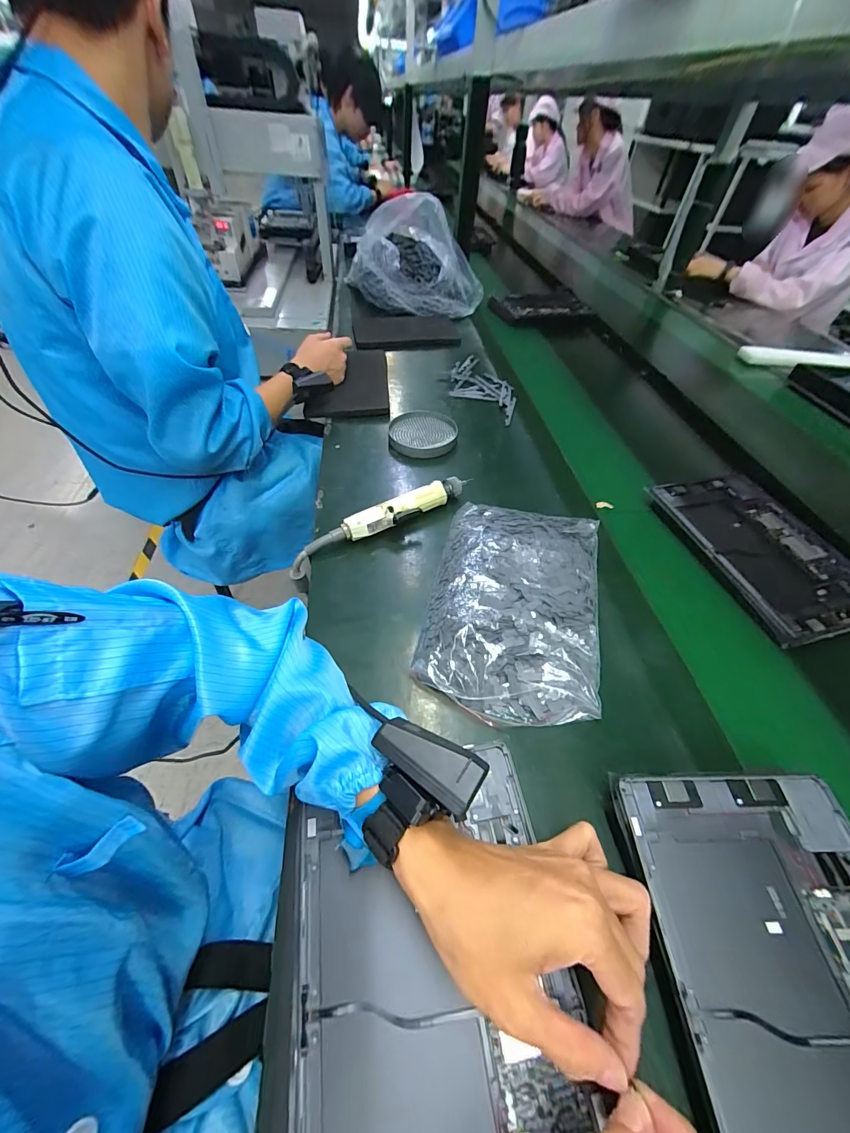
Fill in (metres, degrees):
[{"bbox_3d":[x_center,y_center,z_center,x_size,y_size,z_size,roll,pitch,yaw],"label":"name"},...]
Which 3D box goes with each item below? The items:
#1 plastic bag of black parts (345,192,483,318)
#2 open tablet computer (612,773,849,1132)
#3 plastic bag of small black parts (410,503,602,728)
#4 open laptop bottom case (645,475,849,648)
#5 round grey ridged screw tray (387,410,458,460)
[{"bbox_3d":[-0.034,-0.796,1.032,0.279,0.238,0.292,-13,53,-15],"label":"plastic bag of black parts"},{"bbox_3d":[0.238,0.268,0.239,0.164,0.012,0.252,-1,50,-2],"label":"open tablet computer"},{"bbox_3d":[0.101,0.034,0.444,0.179,0.030,0.270,11,50,8],"label":"plastic bag of small black parts"},{"bbox_3d":[0.434,-0.028,0.513,0.175,0.018,0.259,-12,51,-11],"label":"open laptop bottom case"},{"bbox_3d":[-0.003,-0.226,0.668,0.110,0.019,0.112,1,50,-1],"label":"round grey ridged screw tray"}]

